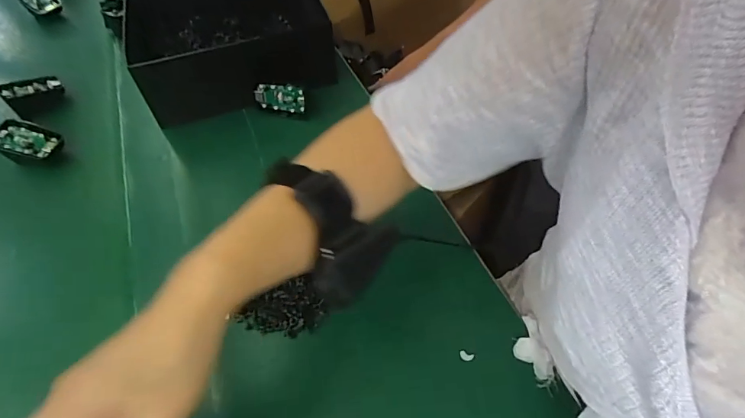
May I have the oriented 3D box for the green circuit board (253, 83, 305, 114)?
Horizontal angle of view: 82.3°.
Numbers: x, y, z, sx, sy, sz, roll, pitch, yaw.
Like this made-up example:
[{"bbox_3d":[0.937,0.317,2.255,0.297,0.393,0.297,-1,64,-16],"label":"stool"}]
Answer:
[{"bbox_3d":[-0.112,-0.134,0.521,0.061,0.037,0.008,7,42,10],"label":"green circuit board"}]

